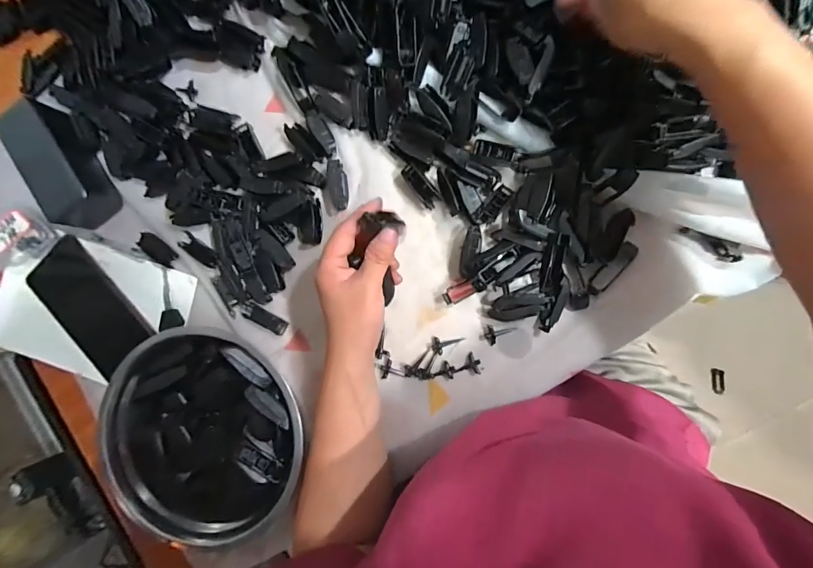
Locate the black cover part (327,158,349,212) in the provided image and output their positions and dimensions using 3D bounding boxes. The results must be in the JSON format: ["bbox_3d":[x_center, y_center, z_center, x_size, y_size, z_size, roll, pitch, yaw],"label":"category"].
[{"bbox_3d":[-0.071,-0.101,0.410,0.021,0.015,0.050,-6,90,7],"label":"black cover part"}]

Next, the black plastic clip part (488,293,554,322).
[{"bbox_3d":[0.108,0.023,0.377,0.053,0.014,0.028,4,91,7],"label":"black plastic clip part"}]

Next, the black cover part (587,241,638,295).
[{"bbox_3d":[0.192,-0.013,0.372,0.017,0.005,0.058,39,95,5],"label":"black cover part"}]

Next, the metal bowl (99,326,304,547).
[{"bbox_3d":[-0.195,0.142,0.400,0.206,0.073,0.196,22,94,6],"label":"metal bowl"}]

